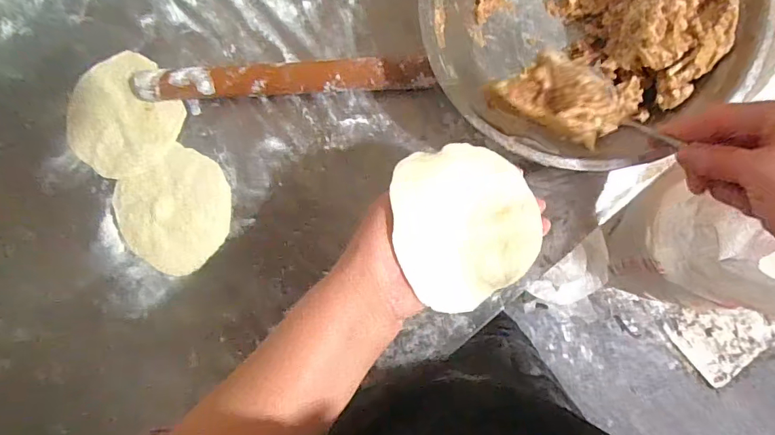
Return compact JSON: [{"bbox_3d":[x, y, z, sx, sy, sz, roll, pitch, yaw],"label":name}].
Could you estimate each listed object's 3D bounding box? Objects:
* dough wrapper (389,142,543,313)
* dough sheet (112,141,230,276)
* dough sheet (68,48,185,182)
[{"bbox_3d":[0.051,0.006,0.300,0.093,0.013,0.104,-4,87,-12],"label":"dough wrapper"},{"bbox_3d":[-0.200,-0.005,0.435,0.111,0.007,0.106,-34,86,5],"label":"dough sheet"},{"bbox_3d":[-0.254,-0.097,0.441,0.113,0.008,0.114,34,93,5],"label":"dough sheet"}]

